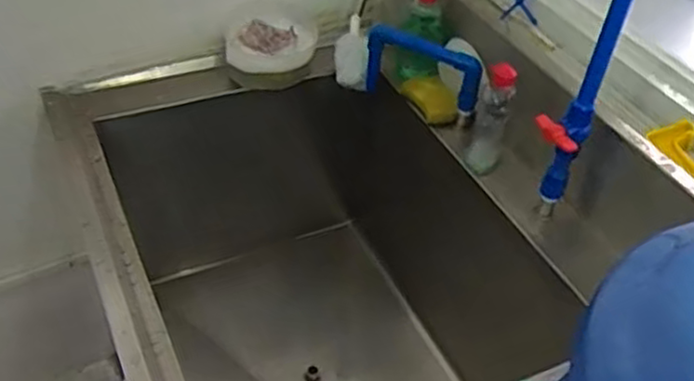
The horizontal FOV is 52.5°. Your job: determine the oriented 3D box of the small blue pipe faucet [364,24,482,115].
[{"bbox_3d":[0.111,-0.180,1.060,0.186,0.112,0.031,23,46,18],"label":"small blue pipe faucet"}]

